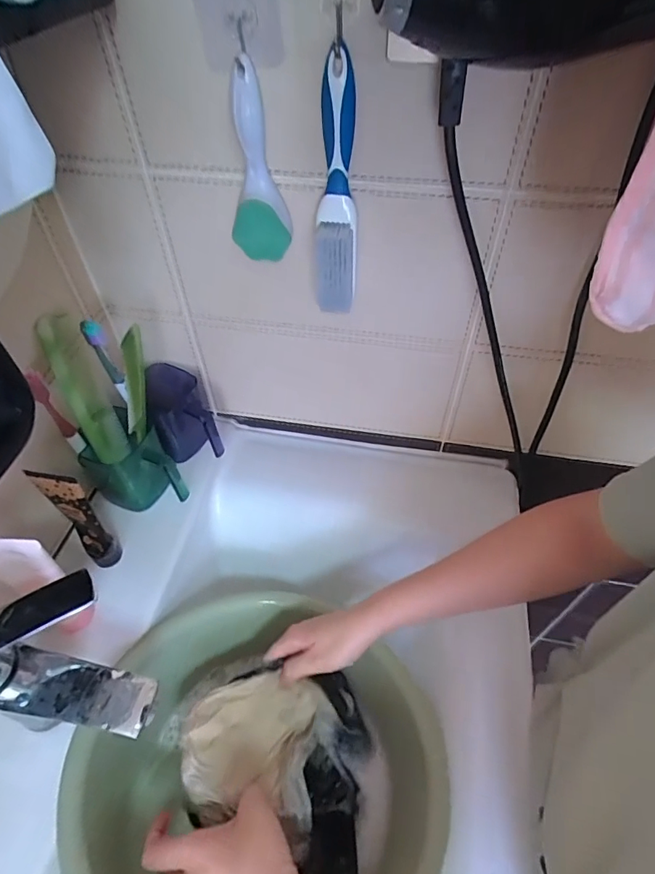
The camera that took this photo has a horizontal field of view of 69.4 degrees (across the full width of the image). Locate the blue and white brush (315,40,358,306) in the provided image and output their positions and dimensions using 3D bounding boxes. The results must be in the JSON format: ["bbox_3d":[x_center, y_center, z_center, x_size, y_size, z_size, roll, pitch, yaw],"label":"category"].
[{"bbox_3d":[0.006,-0.182,0.371,0.034,0.183,0.038,1,49,3],"label":"blue and white brush"}]

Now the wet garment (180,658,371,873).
[{"bbox_3d":[-0.041,0.298,0.435,0.153,0.109,0.147,8,50,9],"label":"wet garment"}]

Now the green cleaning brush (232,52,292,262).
[{"bbox_3d":[-0.057,-0.207,0.373,0.046,0.134,0.024,-6,49,-3],"label":"green cleaning brush"}]

